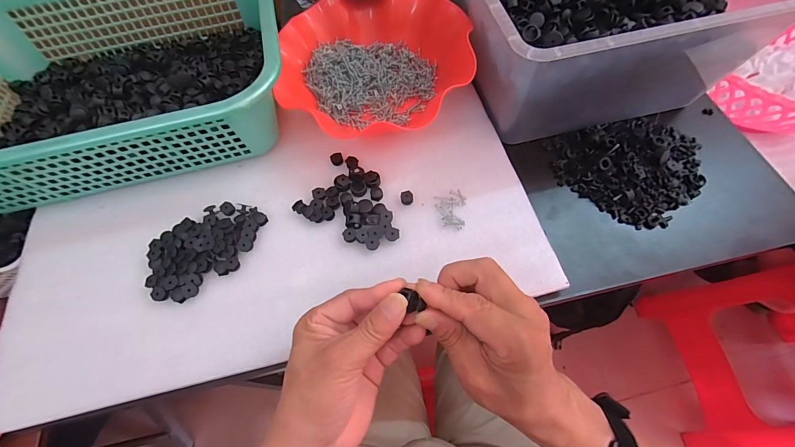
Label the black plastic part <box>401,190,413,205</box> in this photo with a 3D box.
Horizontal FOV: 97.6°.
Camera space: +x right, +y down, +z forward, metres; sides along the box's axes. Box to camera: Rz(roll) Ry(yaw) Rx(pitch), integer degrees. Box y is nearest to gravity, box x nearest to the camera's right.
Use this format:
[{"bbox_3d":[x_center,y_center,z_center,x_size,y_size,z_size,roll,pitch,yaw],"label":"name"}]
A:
[{"bbox_3d":[0.010,-0.027,0.364,0.013,0.008,0.013,-1,63,2],"label":"black plastic part"}]

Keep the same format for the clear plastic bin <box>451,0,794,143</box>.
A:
[{"bbox_3d":[0.210,-0.255,0.399,0.292,0.129,0.296,-12,64,-4],"label":"clear plastic bin"}]

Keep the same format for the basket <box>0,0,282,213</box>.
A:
[{"bbox_3d":[-0.316,-0.171,0.395,0.378,0.092,0.281,-14,64,-5],"label":"basket"}]

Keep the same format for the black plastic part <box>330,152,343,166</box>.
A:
[{"bbox_3d":[-0.068,-0.072,0.390,0.013,0.007,0.014,-1,63,2],"label":"black plastic part"}]

